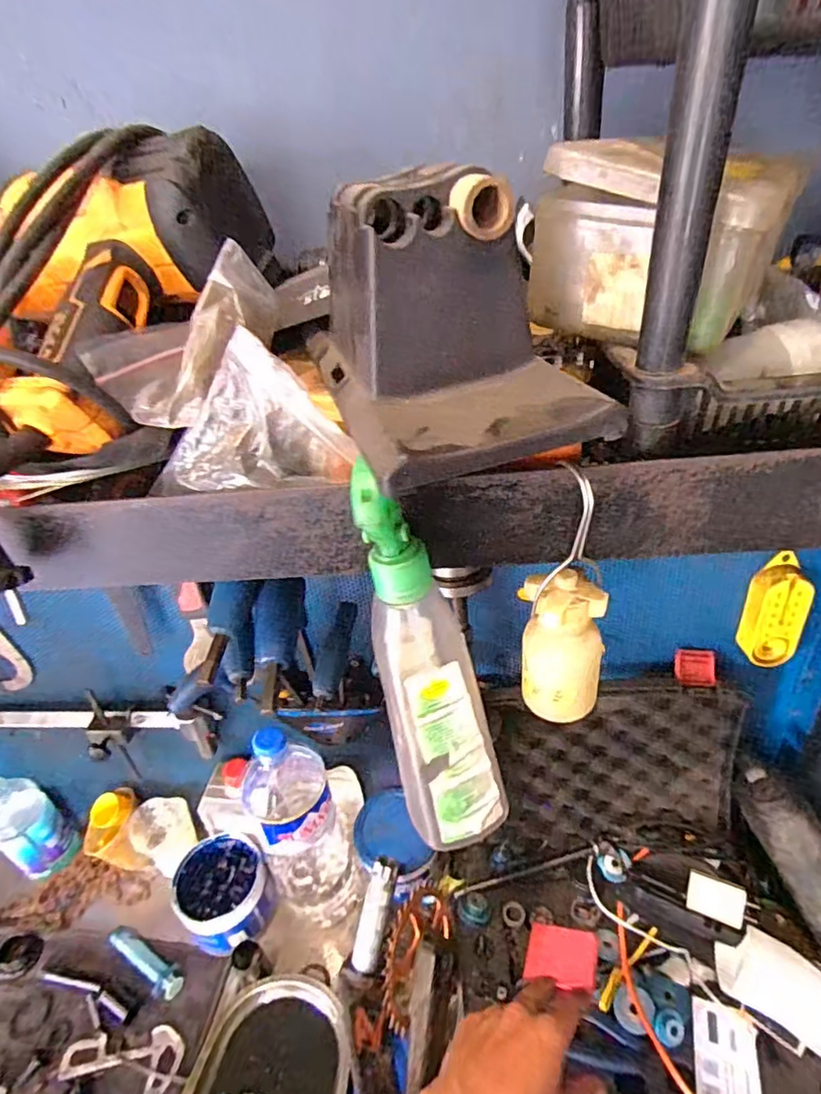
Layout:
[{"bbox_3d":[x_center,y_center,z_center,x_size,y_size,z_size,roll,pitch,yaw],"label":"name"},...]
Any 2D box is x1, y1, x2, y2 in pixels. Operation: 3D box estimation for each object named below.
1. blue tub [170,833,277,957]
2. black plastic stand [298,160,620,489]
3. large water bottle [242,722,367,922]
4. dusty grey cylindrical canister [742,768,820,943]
[{"bbox_3d":[-0.223,0.417,0.690,0.101,0.070,0.111,-5,33,3],"label":"blue tub"},{"bbox_3d":[0.019,-0.086,0.218,0.099,0.087,0.079,-14,33,-12],"label":"black plastic stand"},{"bbox_3d":[-0.121,0.310,0.636,0.095,0.301,0.092,-18,34,-18],"label":"large water bottle"},{"bbox_3d":[0.385,0.309,0.549,0.059,0.195,0.051,-27,-5,-29],"label":"dusty grey cylindrical canister"}]

